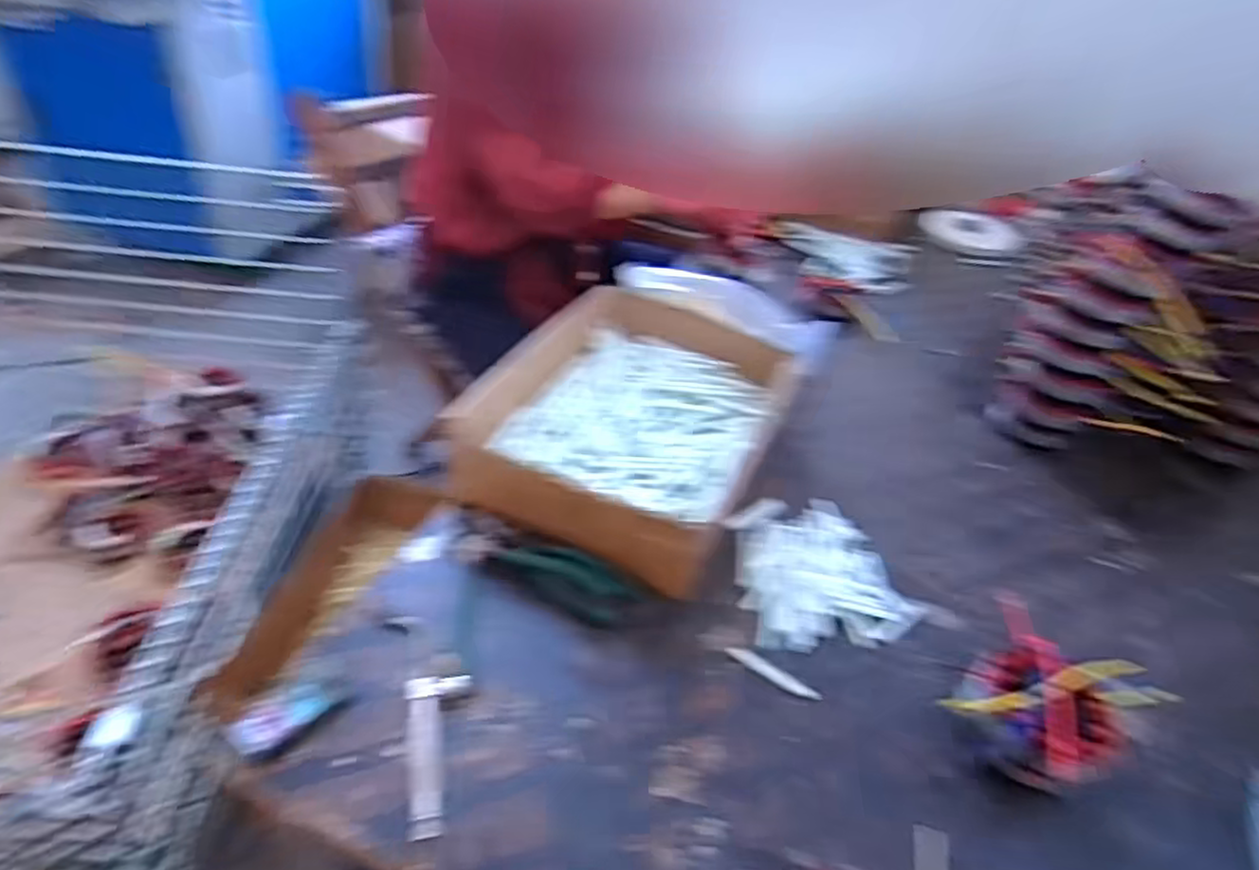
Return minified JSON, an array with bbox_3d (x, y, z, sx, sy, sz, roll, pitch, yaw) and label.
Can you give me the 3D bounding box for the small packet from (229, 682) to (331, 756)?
[{"bbox_3d":[-0.228,0.185,0.465,0.057,0.011,0.027,-28,51,-36],"label":"small packet"}]

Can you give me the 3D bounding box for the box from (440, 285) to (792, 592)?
[{"bbox_3d":[0.016,-0.024,0.708,0.247,0.089,0.343,23,41,18],"label":"box"}]

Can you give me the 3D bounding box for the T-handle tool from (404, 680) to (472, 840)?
[{"bbox_3d":[-0.126,0.206,0.463,0.040,0.012,0.103,-1,39,-11],"label":"T-handle tool"}]

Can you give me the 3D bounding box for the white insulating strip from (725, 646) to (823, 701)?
[{"bbox_3d":[0.112,0.185,0.549,0.075,0.006,0.013,25,43,24],"label":"white insulating strip"}]

